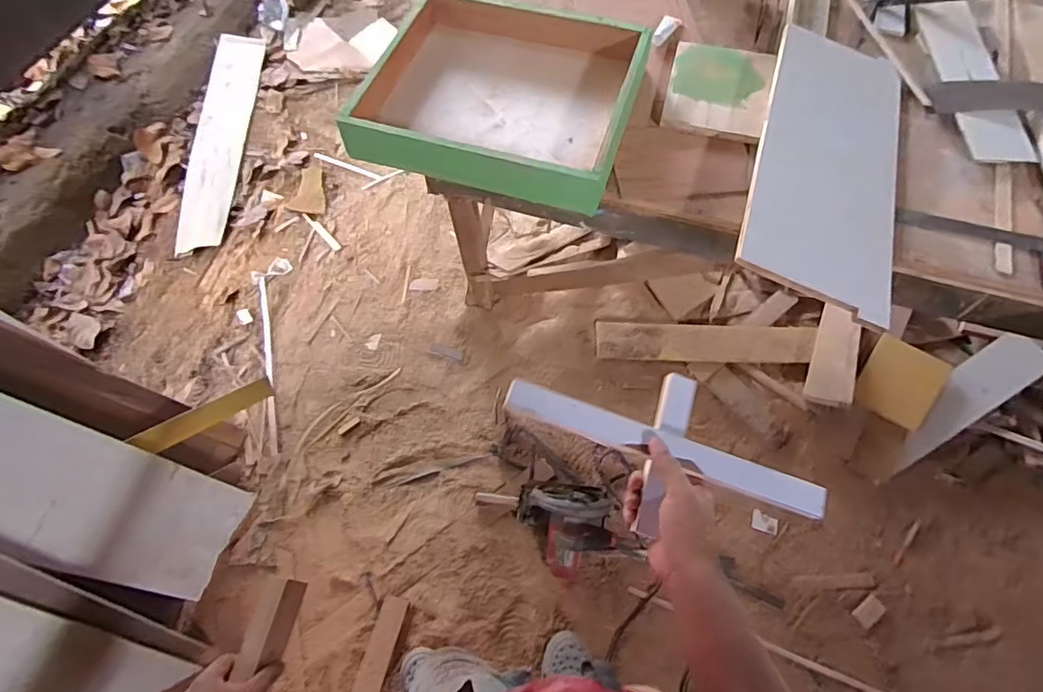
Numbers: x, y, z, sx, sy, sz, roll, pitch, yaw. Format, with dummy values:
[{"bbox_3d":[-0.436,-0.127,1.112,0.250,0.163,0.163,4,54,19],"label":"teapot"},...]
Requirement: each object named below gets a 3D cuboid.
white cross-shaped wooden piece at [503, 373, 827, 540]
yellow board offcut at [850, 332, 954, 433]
[{"bbox_3d":[0.160,0.117,0.596,0.365,0.041,0.188,19,67,2],"label":"white cross-shaped wooden piece"},{"bbox_3d":[1.158,0.115,1.607,0.217,0.027,0.230,28,91,10],"label":"yellow board offcut"}]

